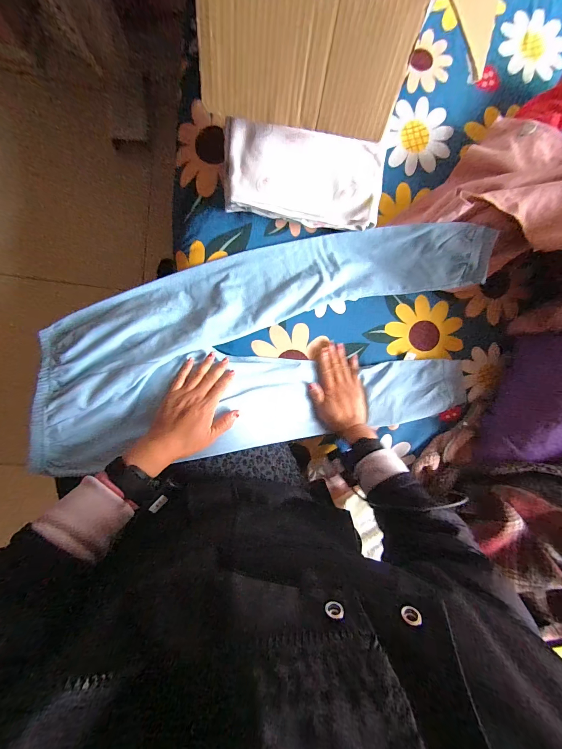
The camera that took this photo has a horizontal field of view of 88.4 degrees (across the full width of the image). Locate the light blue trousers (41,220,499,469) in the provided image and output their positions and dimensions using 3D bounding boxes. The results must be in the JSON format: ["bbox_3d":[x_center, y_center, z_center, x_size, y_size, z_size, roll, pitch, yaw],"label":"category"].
[{"bbox_3d":[-0.010,-0.042,0.495,0.734,0.116,0.348,-12,96,-8],"label":"light blue trousers"}]

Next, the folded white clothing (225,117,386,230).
[{"bbox_3d":[0.037,-0.321,0.473,0.252,0.037,0.129,6,93,-9],"label":"folded white clothing"}]

